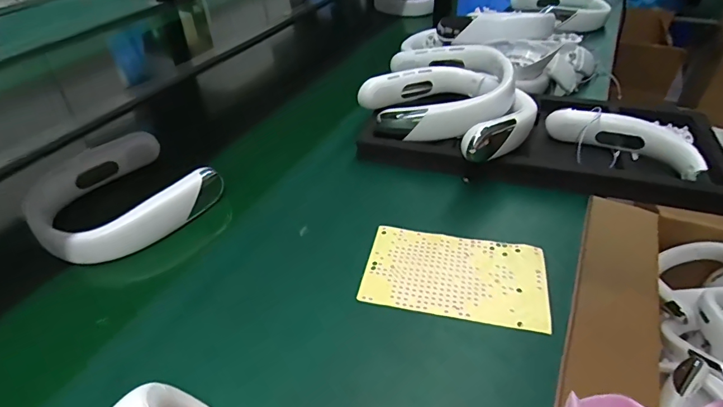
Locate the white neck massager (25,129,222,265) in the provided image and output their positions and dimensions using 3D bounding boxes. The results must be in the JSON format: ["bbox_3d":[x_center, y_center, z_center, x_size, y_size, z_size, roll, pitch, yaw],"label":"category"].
[{"bbox_3d":[-0.308,-0.015,0.580,0.196,0.058,0.210,28,48,30],"label":"white neck massager"}]

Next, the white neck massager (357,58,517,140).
[{"bbox_3d":[0.106,-0.148,0.645,0.217,0.077,0.139,4,40,6],"label":"white neck massager"}]

